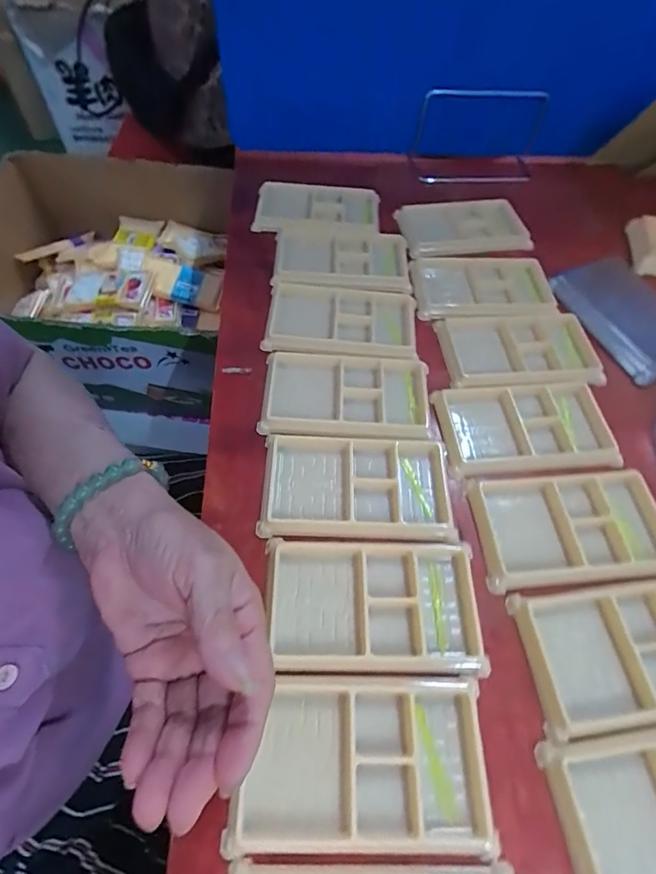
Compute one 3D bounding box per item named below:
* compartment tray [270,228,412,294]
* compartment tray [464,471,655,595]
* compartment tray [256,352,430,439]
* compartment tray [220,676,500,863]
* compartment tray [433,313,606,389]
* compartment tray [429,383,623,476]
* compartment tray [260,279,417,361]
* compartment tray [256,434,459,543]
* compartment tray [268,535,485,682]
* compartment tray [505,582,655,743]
[{"bbox_3d":[0.015,-0.182,0.451,0.137,0.014,0.088,7,61,1],"label":"compartment tray"},{"bbox_3d":[0.173,0.062,0.310,0.135,0.011,0.080,-1,61,-3],"label":"compartment tray"},{"bbox_3d":[0.015,-0.033,0.362,0.135,0.010,0.079,3,61,0],"label":"compartment tray"},{"bbox_3d":[0.019,0.175,0.238,0.133,0.011,0.079,1,61,-2],"label":"compartment tray"},{"bbox_3d":[0.170,-0.078,0.400,0.134,0.019,0.084,-4,61,-5],"label":"compartment tray"},{"bbox_3d":[0.161,-0.007,0.362,0.137,0.021,0.077,-3,61,-4],"label":"compartment tray"},{"bbox_3d":[0.011,-0.106,0.406,0.136,0.012,0.088,8,61,2],"label":"compartment tray"},{"bbox_3d":[0.023,0.035,0.320,0.138,0.013,0.075,2,61,-1],"label":"compartment tray"},{"bbox_3d":[0.028,0.105,0.281,0.134,0.010,0.079,3,61,-1],"label":"compartment tray"},{"bbox_3d":[0.188,0.132,0.275,0.129,0.017,0.076,-5,61,-5],"label":"compartment tray"}]

